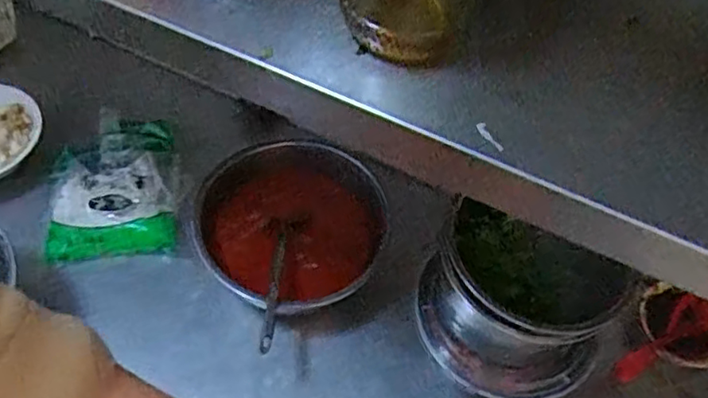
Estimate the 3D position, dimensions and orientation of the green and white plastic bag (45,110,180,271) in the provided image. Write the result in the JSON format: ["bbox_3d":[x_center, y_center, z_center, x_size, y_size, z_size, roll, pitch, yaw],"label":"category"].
[{"bbox_3d":[-0.276,-0.012,0.718,0.148,0.049,0.168,-1,54,-6],"label":"green and white plastic bag"}]

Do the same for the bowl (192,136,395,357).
[{"bbox_3d":[-0.060,0.036,0.678,0.188,0.076,0.198,2,54,-3],"label":"bowl"}]

